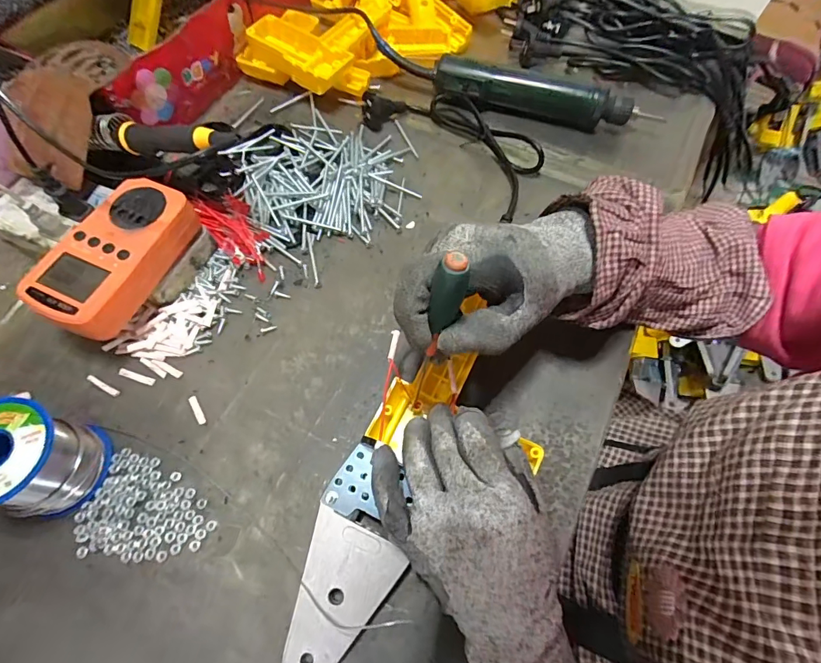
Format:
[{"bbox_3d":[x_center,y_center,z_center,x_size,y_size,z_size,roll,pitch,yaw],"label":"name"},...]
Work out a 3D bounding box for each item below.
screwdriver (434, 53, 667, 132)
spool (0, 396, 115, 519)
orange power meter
[{"bbox_3d":[0.144,-0.255,0.474,0.235,0.043,0.036,14,64,6],"label":"screwdriver"},{"bbox_3d":[-0.250,0.085,0.284,0.061,0.063,0.063,0,63,0],"label":"spool"},{"bbox_3d":[-0.224,-0.058,0.333,0.069,0.036,0.128,22,65,10],"label":"orange power meter"}]

